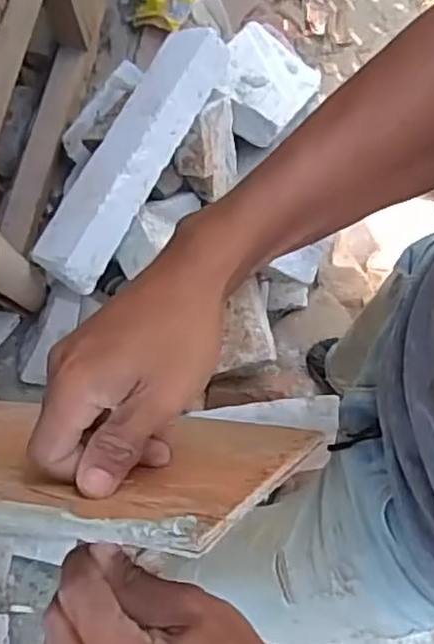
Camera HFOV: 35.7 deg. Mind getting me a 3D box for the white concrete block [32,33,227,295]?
[{"bbox_3d":[-0.148,-0.302,1.165,0.124,0.070,0.526,27,79,4],"label":"white concrete block"}]

